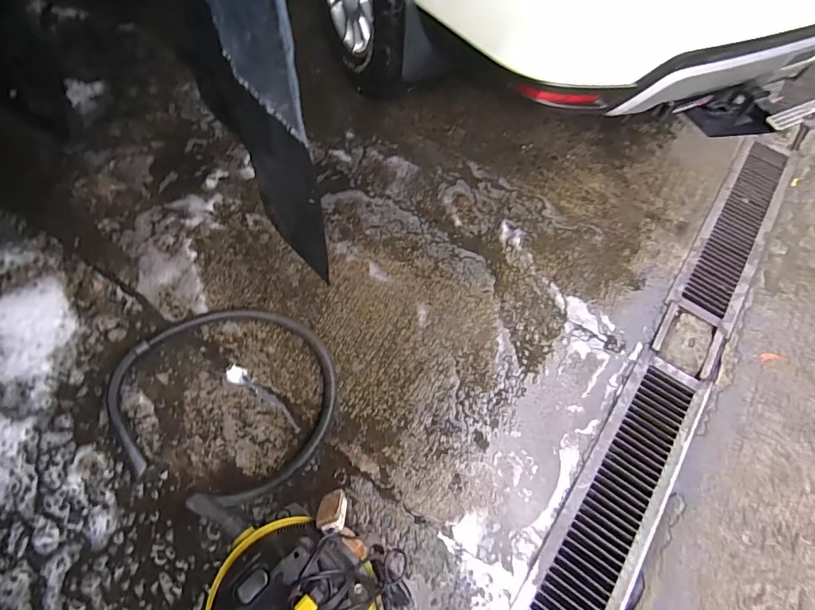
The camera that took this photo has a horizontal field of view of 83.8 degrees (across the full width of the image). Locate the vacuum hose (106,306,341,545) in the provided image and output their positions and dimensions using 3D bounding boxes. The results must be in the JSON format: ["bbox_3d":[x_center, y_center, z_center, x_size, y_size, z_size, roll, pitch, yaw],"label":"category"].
[{"bbox_3d":[-0.505,0.257,1.284,0.605,0.067,0.563,1,66,-2],"label":"vacuum hose"}]

